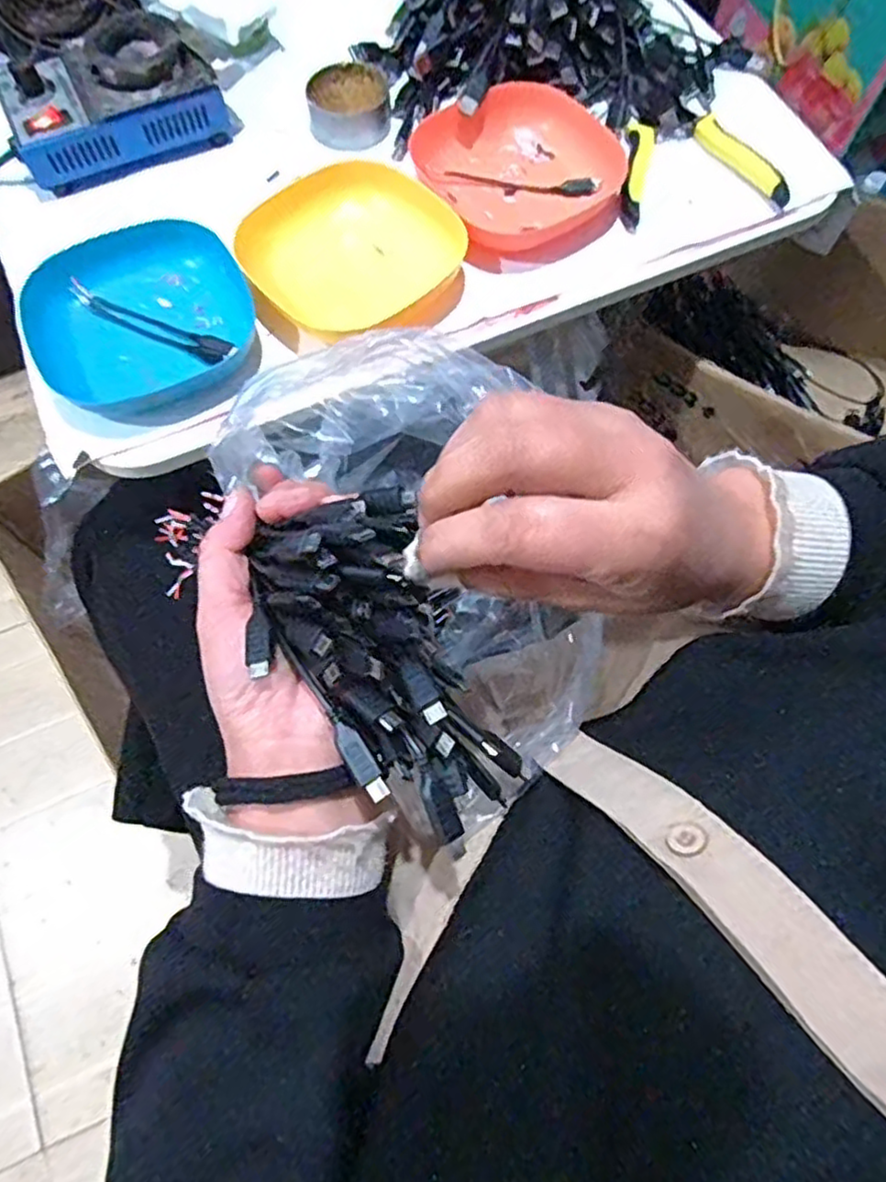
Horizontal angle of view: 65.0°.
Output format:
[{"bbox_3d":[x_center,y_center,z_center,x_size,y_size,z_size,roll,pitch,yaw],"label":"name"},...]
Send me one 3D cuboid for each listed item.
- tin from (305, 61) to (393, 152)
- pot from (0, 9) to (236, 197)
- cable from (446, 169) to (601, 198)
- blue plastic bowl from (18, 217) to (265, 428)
[{"bbox_3d":[-0.072,-0.374,0.538,0.062,0.027,0.058,0,69,0],"label":"tin"},{"bbox_3d":[-0.244,-0.367,0.518,0.153,0.059,0.091,-24,71,-9],"label":"pot"},{"bbox_3d":[0.059,-0.302,0.514,0.112,0.010,0.015,4,69,1],"label":"cable"},{"bbox_3d":[-0.197,-0.181,0.457,0.134,0.039,0.136,-26,72,-10],"label":"blue plastic bowl"}]

